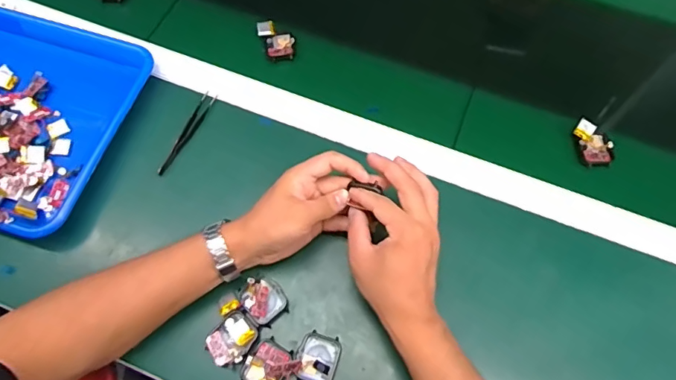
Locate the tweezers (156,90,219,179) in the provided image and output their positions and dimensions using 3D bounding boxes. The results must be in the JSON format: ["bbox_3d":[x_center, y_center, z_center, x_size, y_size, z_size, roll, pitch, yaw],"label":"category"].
[{"bbox_3d":[-0.174,-0.066,0.537,0.015,0.006,0.114,22,69,8],"label":"tweezers"}]

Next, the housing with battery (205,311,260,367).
[{"bbox_3d":[-0.101,0.143,0.443,0.040,0.012,0.047,37,72,13],"label":"housing with battery"}]

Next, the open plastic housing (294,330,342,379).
[{"bbox_3d":[-0.019,0.162,0.441,0.038,0.009,0.047,17,68,6],"label":"open plastic housing"}]

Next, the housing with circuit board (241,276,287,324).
[{"bbox_3d":[-0.075,0.108,0.461,0.039,0.009,0.043,-38,73,-15],"label":"housing with circuit board"}]

